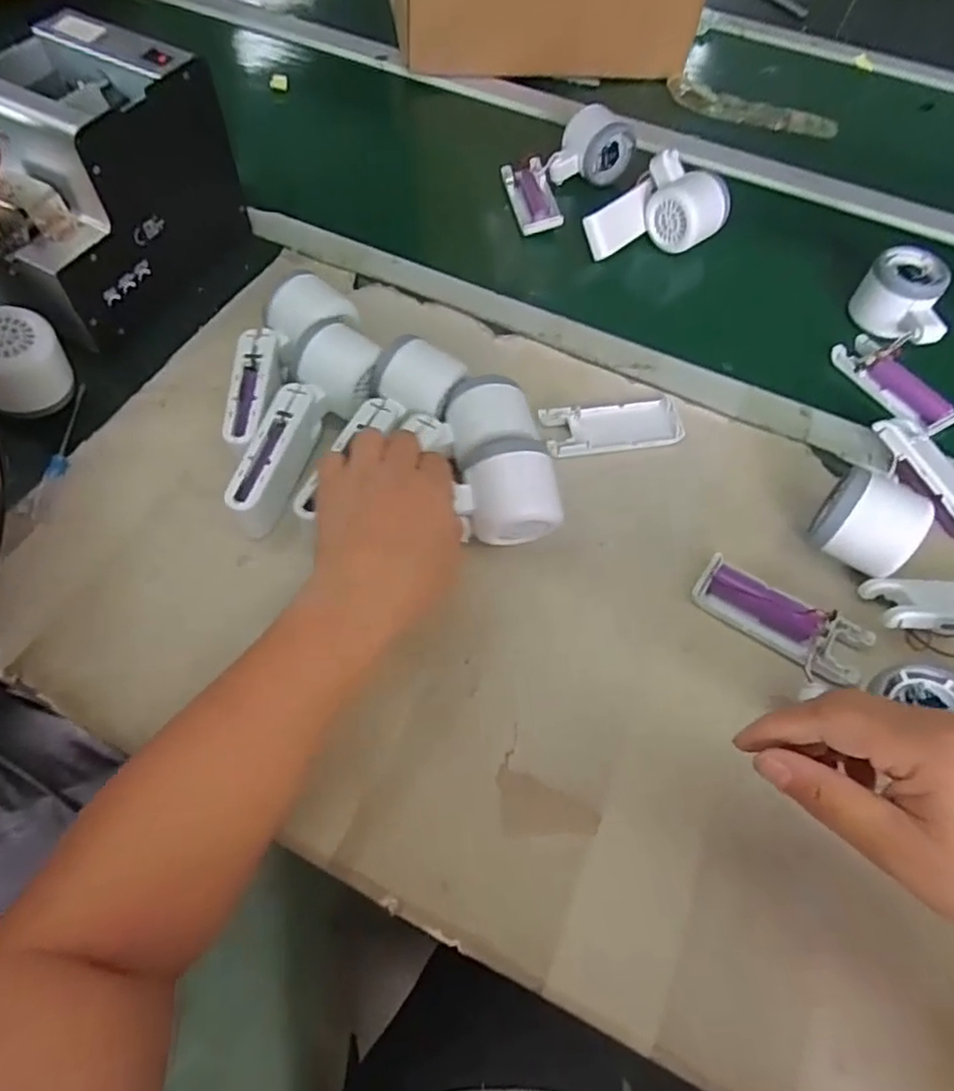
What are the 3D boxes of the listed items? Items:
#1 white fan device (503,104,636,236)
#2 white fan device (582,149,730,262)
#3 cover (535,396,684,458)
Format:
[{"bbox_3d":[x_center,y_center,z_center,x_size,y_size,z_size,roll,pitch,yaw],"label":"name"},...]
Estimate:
[{"bbox_3d":[0.079,-0.369,0.636,0.094,0.056,0.149,39,64,19],"label":"white fan device"},{"bbox_3d":[0.163,-0.300,0.594,0.090,0.062,0.098,39,64,19],"label":"white fan device"},{"bbox_3d":[0.102,-0.090,0.495,0.105,0.008,0.044,-9,59,-9],"label":"cover"}]

